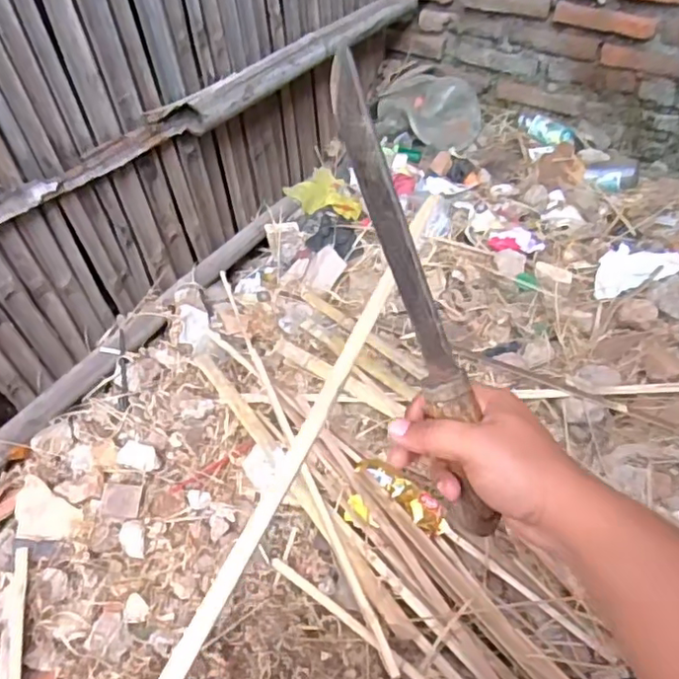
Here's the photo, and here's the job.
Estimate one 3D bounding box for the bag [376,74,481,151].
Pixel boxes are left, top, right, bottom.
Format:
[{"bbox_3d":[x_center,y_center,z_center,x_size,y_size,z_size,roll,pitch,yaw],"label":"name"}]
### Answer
[{"bbox_3d":[0.217,-0.563,1.504,0.261,0.060,0.218,12,68,13],"label":"bag"}]

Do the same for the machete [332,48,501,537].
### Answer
[{"bbox_3d":[0.050,-0.020,0.398,0.020,0.319,0.033,-20,8,-16],"label":"machete"}]

